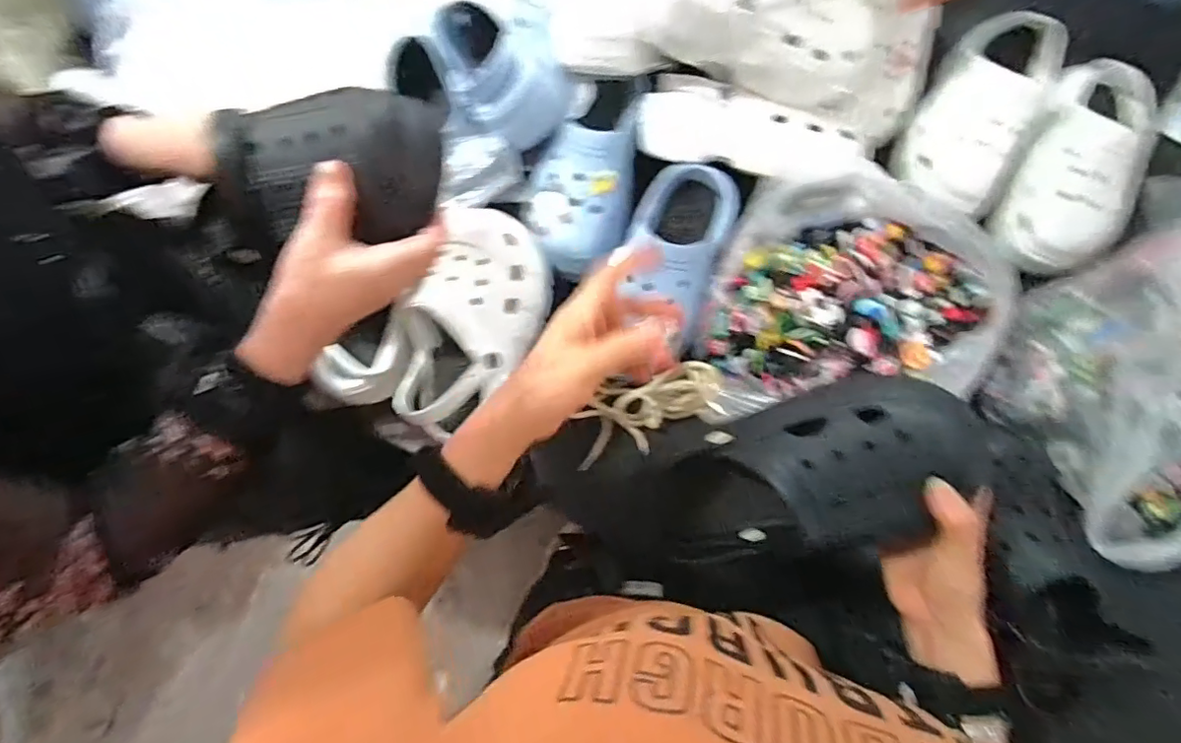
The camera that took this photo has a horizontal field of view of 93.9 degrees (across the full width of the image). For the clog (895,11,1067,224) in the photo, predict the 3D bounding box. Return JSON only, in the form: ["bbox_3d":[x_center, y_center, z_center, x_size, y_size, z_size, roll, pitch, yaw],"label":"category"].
[{"bbox_3d":[0.451,-0.299,0.643,0.117,0.079,0.237,27,79,6],"label":"clog"}]

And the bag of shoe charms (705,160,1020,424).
[{"bbox_3d":[0.277,-0.086,0.569,0.319,0.104,0.261,-5,77,-1],"label":"bag of shoe charms"}]

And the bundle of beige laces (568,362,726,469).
[{"bbox_3d":[0.061,0.044,0.598,0.171,0.044,0.070,-25,78,9],"label":"bundle of beige laces"}]

